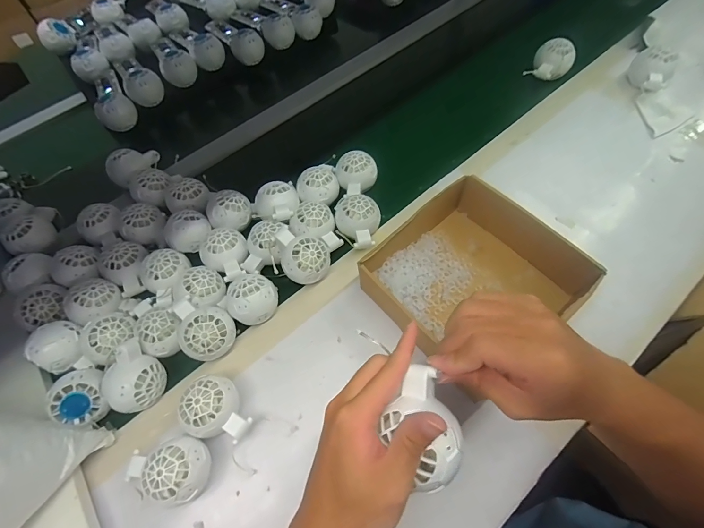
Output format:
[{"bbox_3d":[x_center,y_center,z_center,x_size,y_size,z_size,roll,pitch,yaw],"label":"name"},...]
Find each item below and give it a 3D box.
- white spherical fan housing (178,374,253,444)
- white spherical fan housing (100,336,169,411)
[{"bbox_3d":[-0.145,0.159,0.386,0.068,0.058,0.060,9,64,8],"label":"white spherical fan housing"},{"bbox_3d":[-0.253,0.137,0.406,0.062,0.060,0.063,-39,68,-15],"label":"white spherical fan housing"}]

